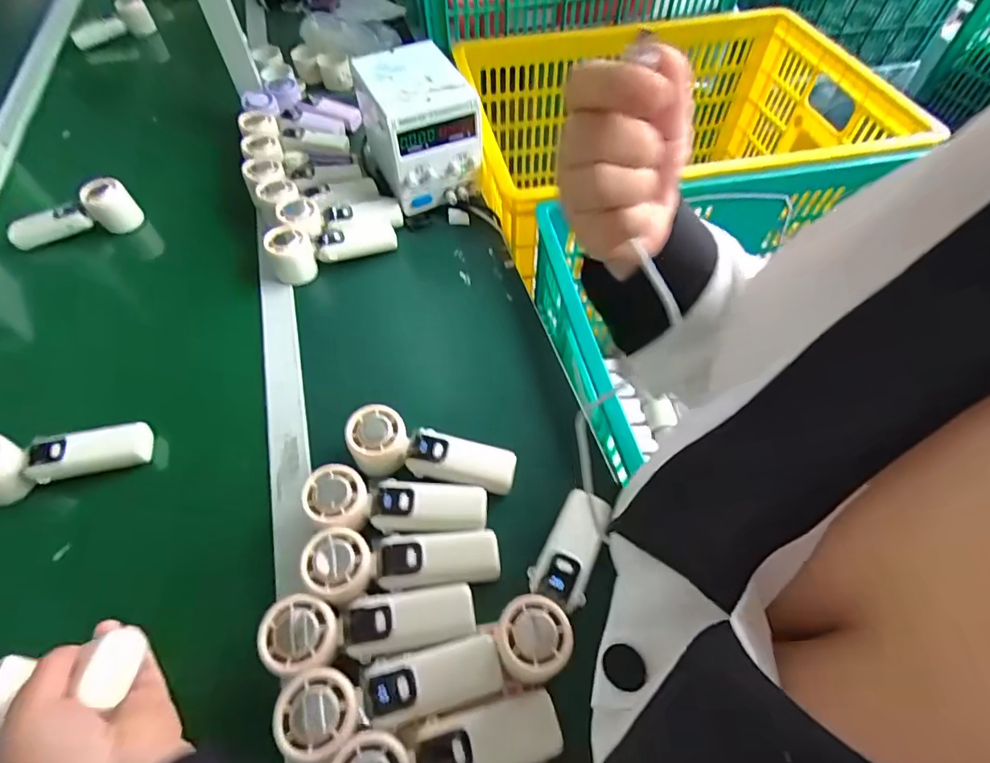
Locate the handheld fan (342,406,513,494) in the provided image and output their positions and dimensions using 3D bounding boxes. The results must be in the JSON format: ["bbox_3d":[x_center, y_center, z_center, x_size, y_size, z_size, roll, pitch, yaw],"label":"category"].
[{"bbox_3d":[-0.065,0.074,0.497,0.169,0.039,0.059,15,57,-4],"label":"handheld fan"}]

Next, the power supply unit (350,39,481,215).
[{"bbox_3d":[-0.110,-0.375,0.709,0.128,0.137,0.177,-19,58,-12],"label":"power supply unit"}]

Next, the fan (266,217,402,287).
[{"bbox_3d":[-0.218,-0.185,0.670,0.167,0.067,0.053,-18,58,-11],"label":"fan"}]

